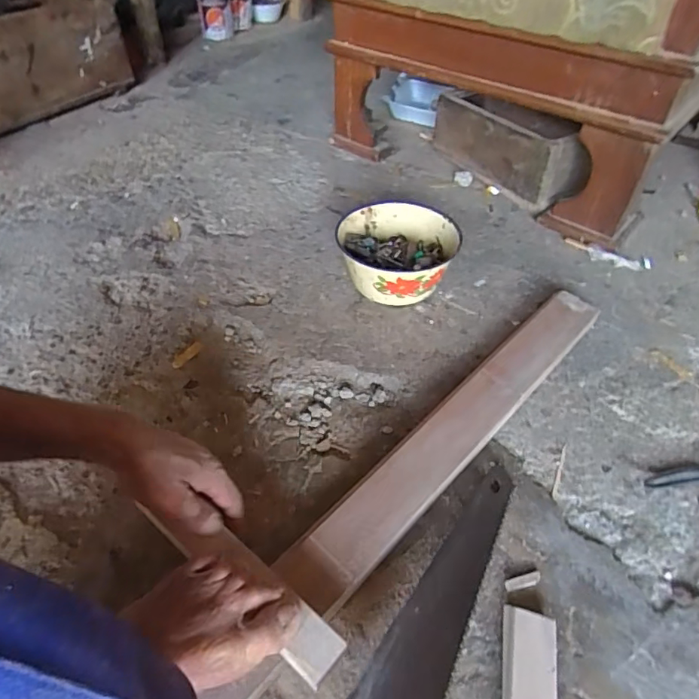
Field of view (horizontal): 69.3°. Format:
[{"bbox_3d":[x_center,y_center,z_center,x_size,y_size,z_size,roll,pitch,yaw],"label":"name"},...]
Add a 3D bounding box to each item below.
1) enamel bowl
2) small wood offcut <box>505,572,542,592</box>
[{"bbox_3d":[0.075,-0.142,0.785,0.174,0.092,0.169,0,46,-1],"label":"enamel bowl"},{"bbox_3d":[0.167,0.224,0.488,0.037,0.007,0.011,-11,48,-11],"label":"small wood offcut"}]

